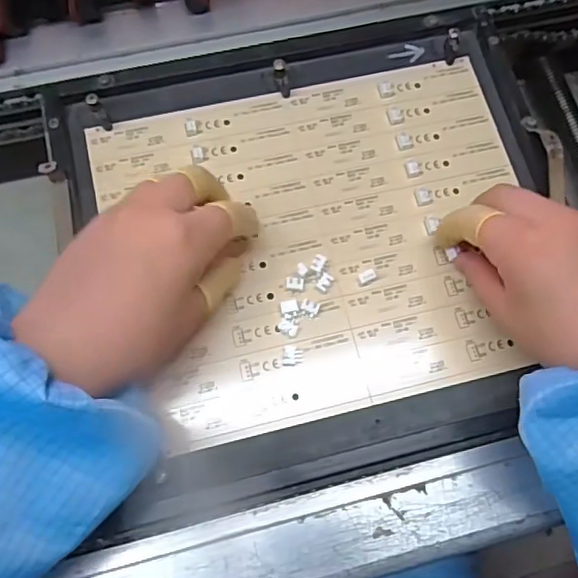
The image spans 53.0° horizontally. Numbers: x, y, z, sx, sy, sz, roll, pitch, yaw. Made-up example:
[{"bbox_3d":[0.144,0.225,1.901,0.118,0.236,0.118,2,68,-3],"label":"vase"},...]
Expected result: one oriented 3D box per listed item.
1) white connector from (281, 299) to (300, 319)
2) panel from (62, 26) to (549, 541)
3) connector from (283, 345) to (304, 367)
[{"bbox_3d":[0.001,0.012,0.337,0.010,0.005,0.010,-13,70,-10],"label":"white connector"},{"bbox_3d":[0.022,-0.027,0.349,0.276,0.014,0.260,-13,76,-5],"label":"panel"},{"bbox_3d":[0.003,0.038,0.331,0.012,0.004,0.012,3,68,-4],"label":"connector"}]

